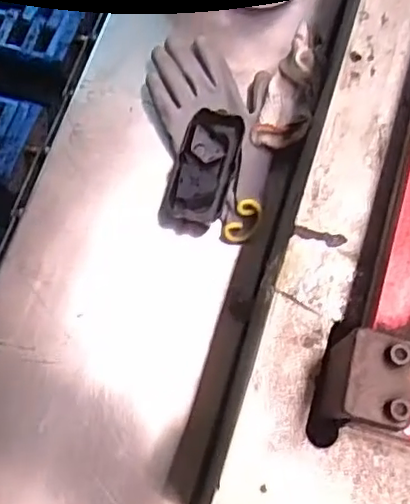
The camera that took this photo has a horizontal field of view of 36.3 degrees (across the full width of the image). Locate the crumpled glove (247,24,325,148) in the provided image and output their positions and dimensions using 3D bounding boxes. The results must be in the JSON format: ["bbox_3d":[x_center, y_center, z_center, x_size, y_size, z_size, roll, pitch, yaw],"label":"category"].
[{"bbox_3d":[0.074,-0.155,0.588,0.060,0.044,0.111,12,74,2],"label":"crumpled glove"}]

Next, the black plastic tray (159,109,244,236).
[{"bbox_3d":[-0.002,-0.078,0.584,0.056,0.017,0.118,16,74,3],"label":"black plastic tray"}]

